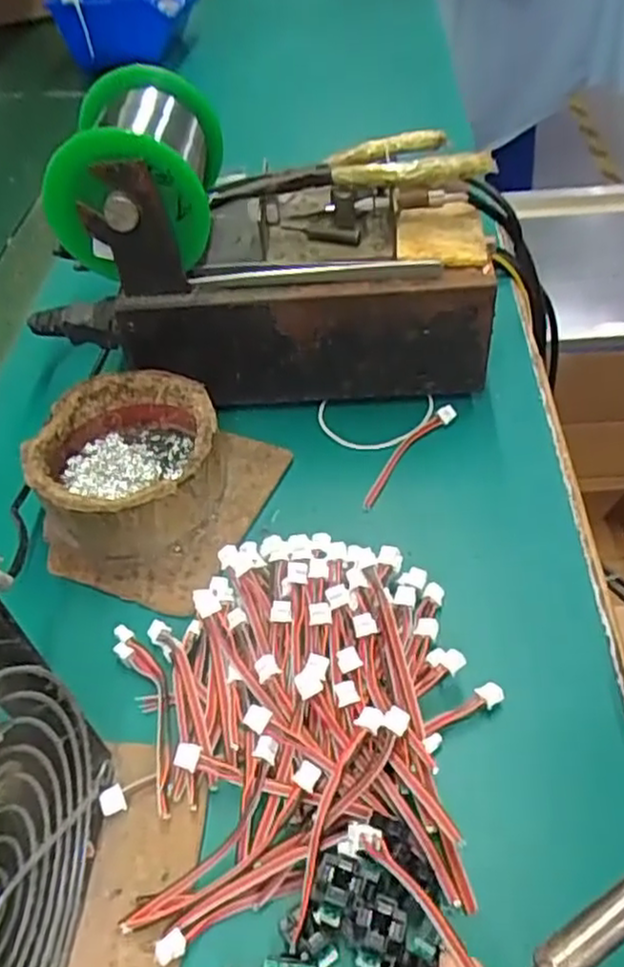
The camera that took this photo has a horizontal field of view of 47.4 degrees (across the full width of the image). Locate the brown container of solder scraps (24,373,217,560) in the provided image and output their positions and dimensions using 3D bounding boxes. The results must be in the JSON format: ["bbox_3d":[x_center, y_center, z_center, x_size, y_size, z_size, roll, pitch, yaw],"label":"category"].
[{"bbox_3d":[-0.084,-0.011,0.327,0.081,0.041,0.081,-2,48,2],"label":"brown container of solder scraps"}]

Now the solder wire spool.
[{"bbox_3d":[-0.079,-0.147,0.327,0.070,0.058,0.087,0,48,4],"label":"solder wire spool"}]

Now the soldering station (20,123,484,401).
[{"bbox_3d":[-0.025,-0.117,0.364,0.219,0.124,0.102,-2,48,2],"label":"soldering station"}]

